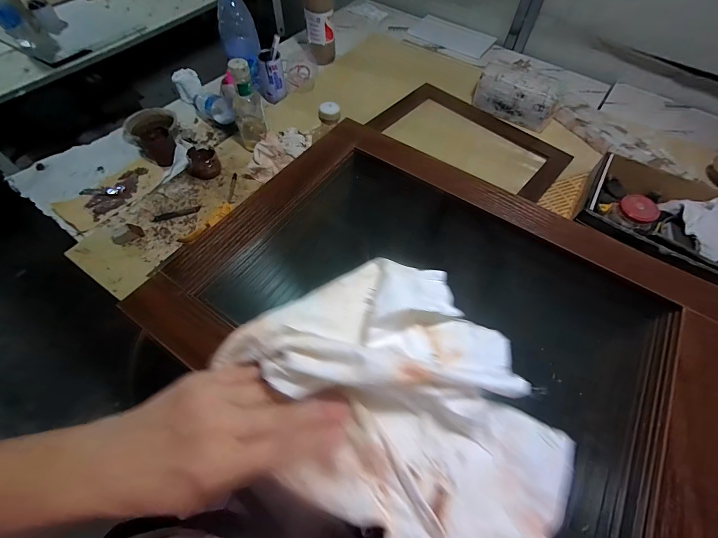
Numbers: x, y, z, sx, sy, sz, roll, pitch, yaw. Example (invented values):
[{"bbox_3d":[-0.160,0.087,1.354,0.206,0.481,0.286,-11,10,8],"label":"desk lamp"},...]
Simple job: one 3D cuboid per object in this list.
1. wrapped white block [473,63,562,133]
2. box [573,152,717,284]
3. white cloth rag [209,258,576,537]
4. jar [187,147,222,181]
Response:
[{"bbox_3d":[0.436,-0.481,0.896,0.226,0.111,0.095,27,62,14],"label":"wrapped white block"},{"bbox_3d":[0.621,-0.099,0.674,0.307,0.117,0.258,30,63,15],"label":"box"},{"bbox_3d":[0.036,0.092,0.234,0.188,0.051,0.228,-30,65,-19],"label":"white cloth rag"},{"bbox_3d":[-0.364,-0.244,0.755,0.069,0.052,0.066,-34,66,-19],"label":"jar"}]

